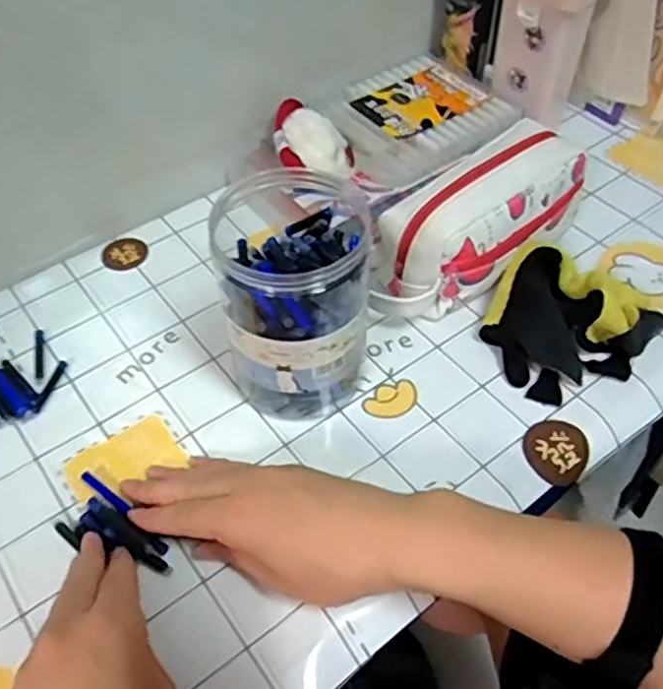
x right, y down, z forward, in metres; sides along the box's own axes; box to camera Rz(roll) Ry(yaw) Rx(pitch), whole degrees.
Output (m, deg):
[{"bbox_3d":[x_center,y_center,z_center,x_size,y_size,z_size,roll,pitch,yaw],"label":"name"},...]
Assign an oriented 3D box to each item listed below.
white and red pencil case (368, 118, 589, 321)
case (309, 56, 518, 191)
[{"bbox_3d":[0.117,-0.098,0.555,0.210,0.096,0.084,-34,58,-24],"label":"white and red pencil case"},{"bbox_3d":[0.080,-0.221,0.663,0.168,0.025,0.132,-29,56,-22],"label":"case"}]

